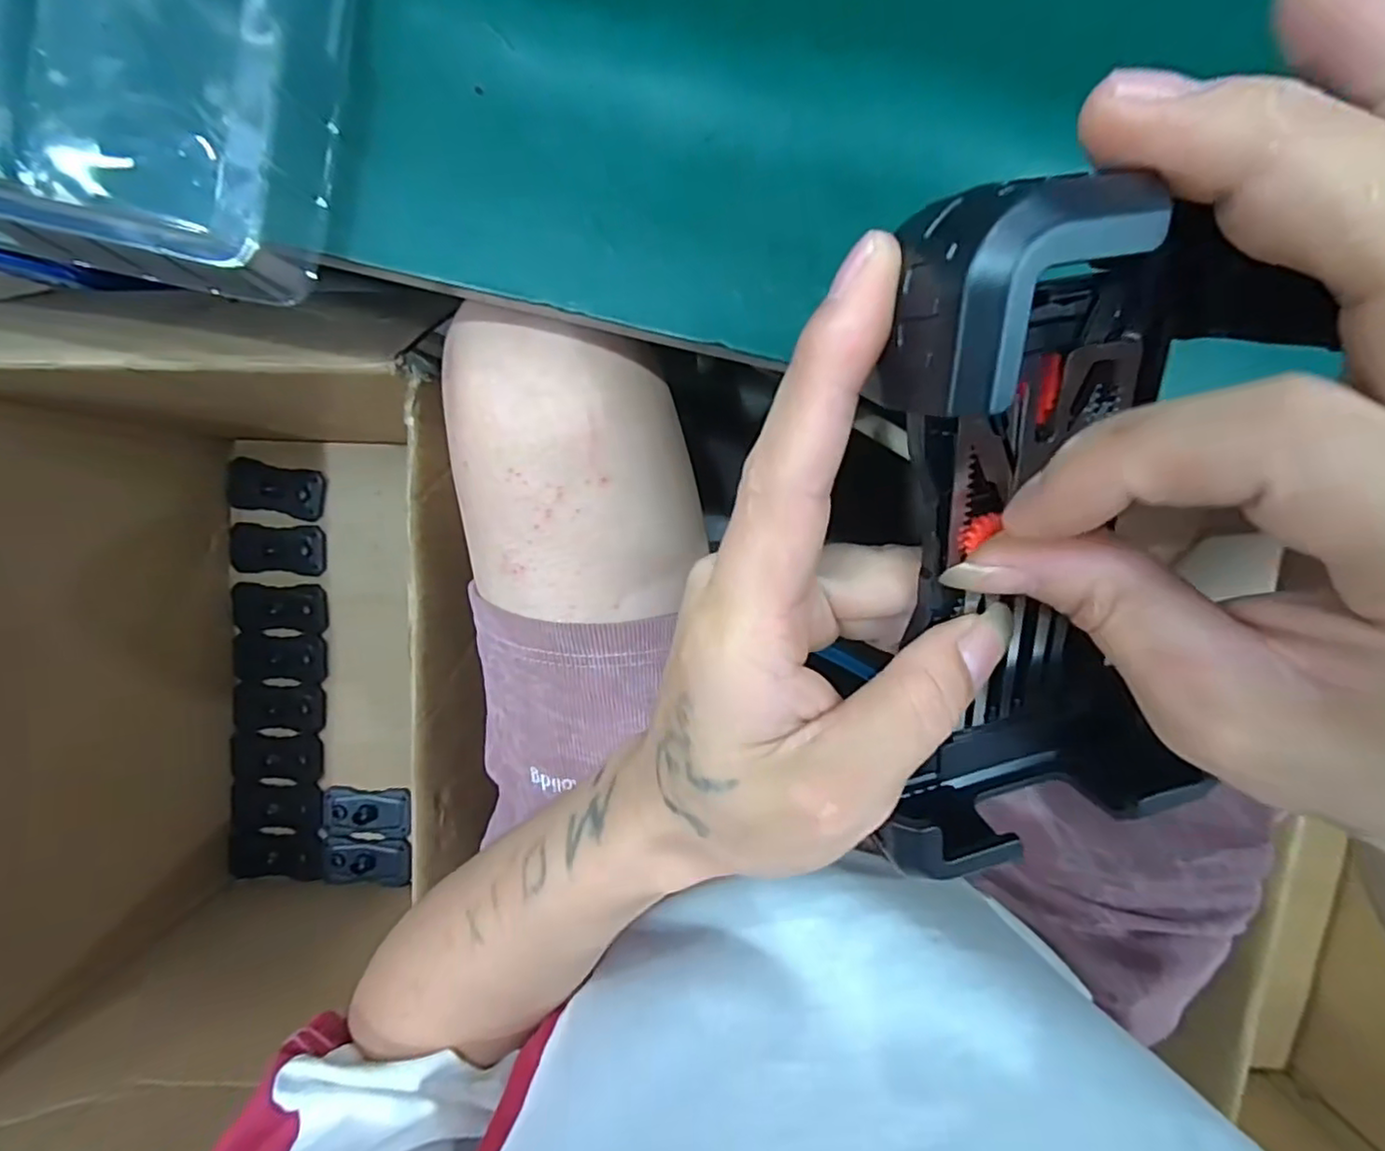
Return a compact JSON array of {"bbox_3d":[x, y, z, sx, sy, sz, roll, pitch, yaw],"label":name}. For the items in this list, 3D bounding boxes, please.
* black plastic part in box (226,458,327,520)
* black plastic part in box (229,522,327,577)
[{"bbox_3d":[-0.498,-0.102,0.751,0.111,0.020,0.059,10,94,-1],"label":"black plastic part in box"},{"bbox_3d":[-0.500,-0.031,0.760,0.110,0.014,0.058,2,94,-1],"label":"black plastic part in box"}]

